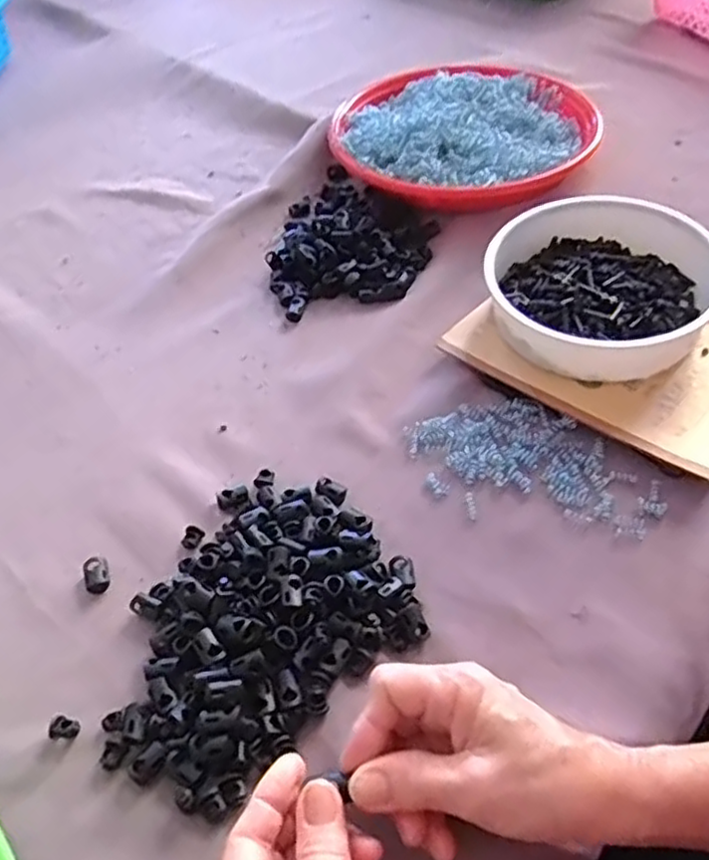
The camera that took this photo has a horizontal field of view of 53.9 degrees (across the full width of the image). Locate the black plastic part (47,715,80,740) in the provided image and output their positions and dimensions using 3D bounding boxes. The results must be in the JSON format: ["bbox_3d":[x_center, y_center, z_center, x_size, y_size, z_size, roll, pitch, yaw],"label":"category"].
[{"bbox_3d":[-0.150,0.154,0.359,0.015,0.006,0.012,14,54,16],"label":"black plastic part"}]

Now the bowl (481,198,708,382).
[{"bbox_3d":[0.173,-0.104,0.510,0.160,0.053,0.160,-2,49,3],"label":"bowl"}]

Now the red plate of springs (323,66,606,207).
[{"bbox_3d":[0.106,-0.288,0.682,0.236,0.045,0.239,-2,49,3],"label":"red plate of springs"}]

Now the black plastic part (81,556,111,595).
[{"bbox_3d":[-0.154,0.087,0.418,0.014,0.008,0.022,-20,50,-12],"label":"black plastic part"}]

